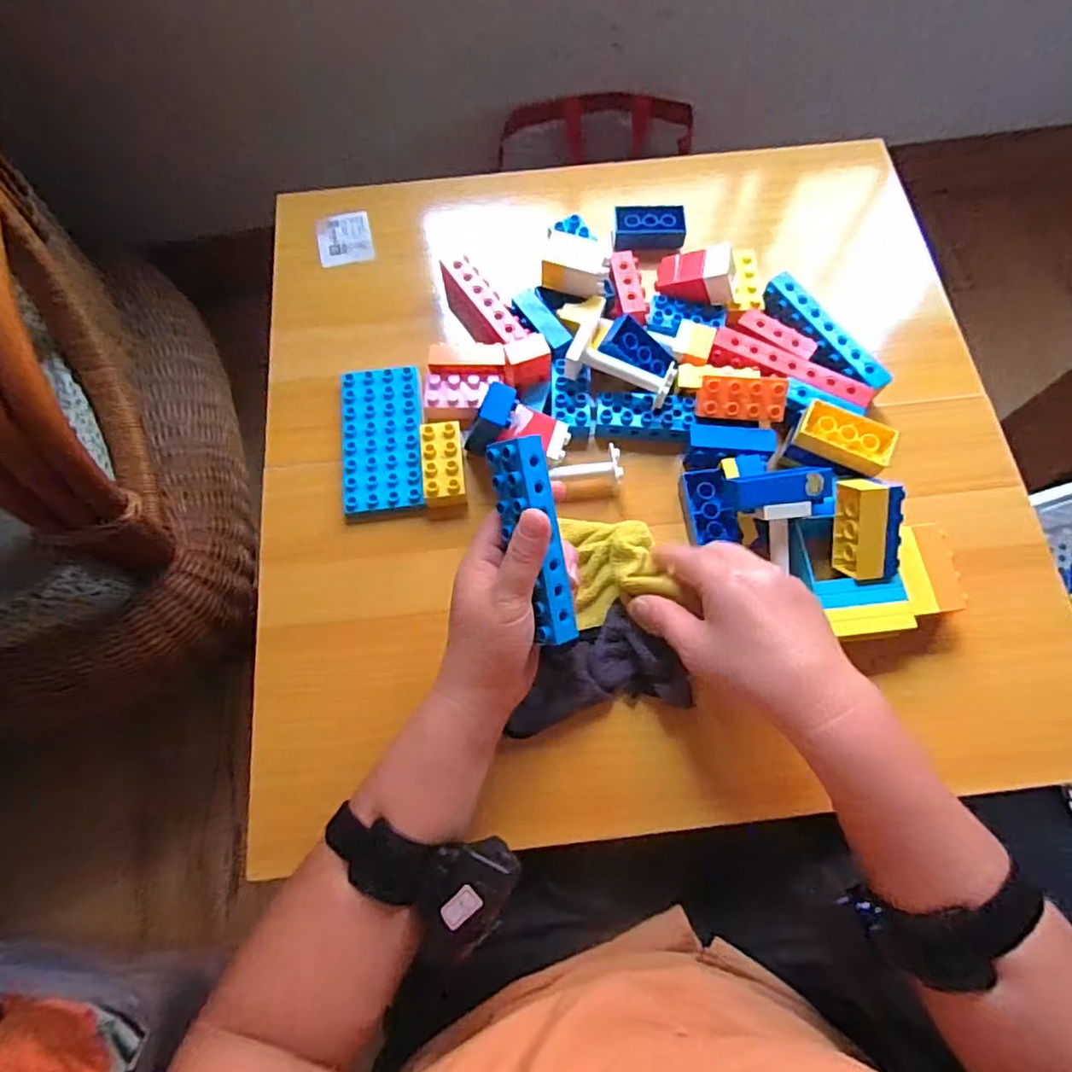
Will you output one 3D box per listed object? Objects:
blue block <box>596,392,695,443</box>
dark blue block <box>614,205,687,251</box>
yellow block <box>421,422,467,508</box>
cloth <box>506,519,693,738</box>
[{"bbox_3d":[0.086,-0.094,0.491,0.075,0.019,0.035,4,70,2],"label":"blue block"},{"bbox_3d":[0.102,-0.281,0.560,0.063,0.021,0.034,-3,70,0],"label":"dark blue block"},{"bbox_3d":[-0.072,-0.056,0.481,0.032,0.017,0.064,-5,70,-1],"label":"yellow block"},{"bbox_3d":[0.037,0.053,0.431,0.118,0.052,0.143,-9,70,-2],"label":"cloth"}]

